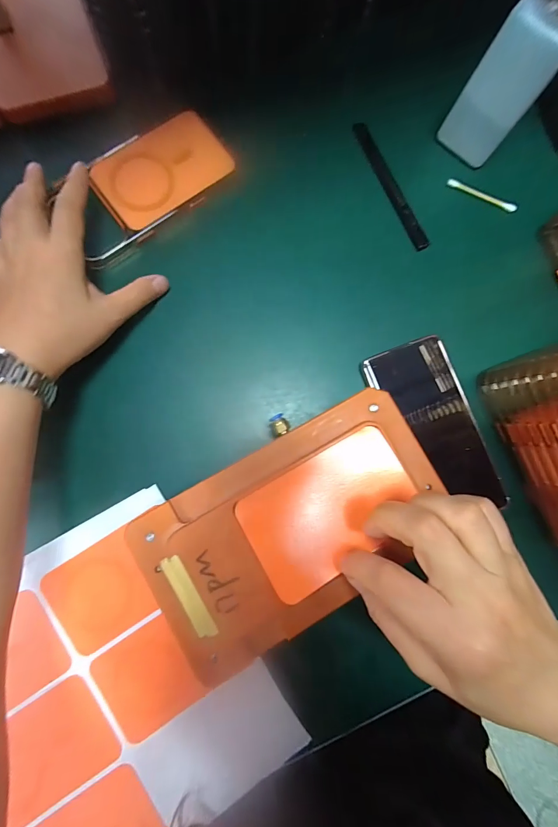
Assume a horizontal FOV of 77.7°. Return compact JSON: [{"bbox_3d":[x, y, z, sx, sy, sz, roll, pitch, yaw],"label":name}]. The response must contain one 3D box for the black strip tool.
[{"bbox_3d":[0.105,-0.214,0.327,0.011,0.008,0.134,-26,87,-6],"label":"black strip tool"}]

